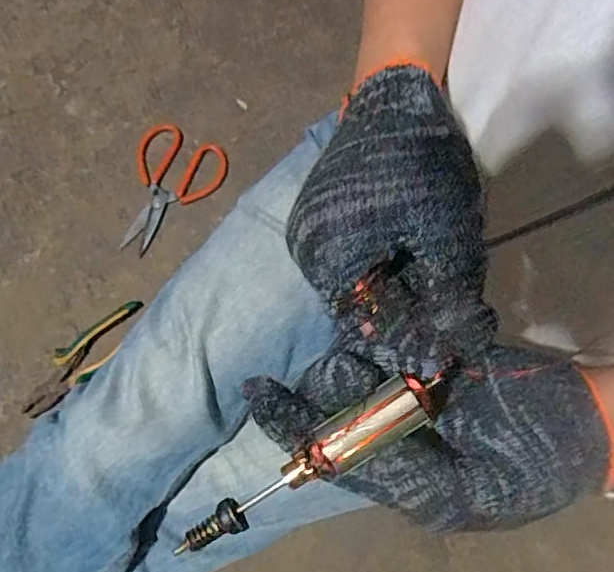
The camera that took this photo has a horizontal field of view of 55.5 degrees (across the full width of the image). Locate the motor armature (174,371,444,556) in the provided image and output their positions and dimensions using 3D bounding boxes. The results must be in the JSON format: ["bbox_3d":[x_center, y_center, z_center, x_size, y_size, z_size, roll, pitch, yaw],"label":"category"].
[{"bbox_3d":[0.000,0.071,0.232,0.120,0.016,0.017,-34,77,7],"label":"motor armature"}]

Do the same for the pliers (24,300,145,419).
[{"bbox_3d":[-0.296,0.094,0.776,0.191,0.013,0.060,-34,83,-10],"label":"pliers"}]

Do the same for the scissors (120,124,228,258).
[{"bbox_3d":[-0.196,-0.132,0.834,0.120,0.006,0.187,22,83,-11],"label":"scissors"}]

